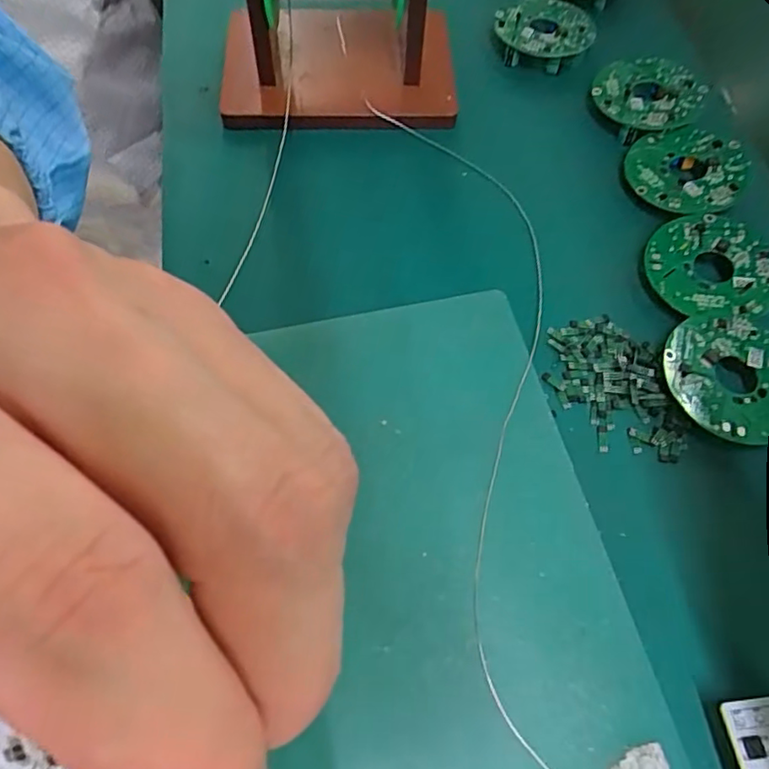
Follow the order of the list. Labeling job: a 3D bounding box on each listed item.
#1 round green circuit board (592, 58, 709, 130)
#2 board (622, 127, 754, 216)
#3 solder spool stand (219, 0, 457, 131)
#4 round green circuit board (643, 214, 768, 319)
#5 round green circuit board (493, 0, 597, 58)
[{"bbox_3d":[0.158,-0.174,0.354,0.061,0.008,0.055,40,68,16],"label":"round green circuit board"},{"bbox_3d":[0.167,-0.119,0.325,0.060,0.005,0.059,1,63,-3],"label":"board"},{"bbox_3d":[-0.026,-0.207,0.332,0.138,0.098,0.085,3,63,-2],"label":"solder spool stand"},{"bbox_3d":[0.165,-0.060,0.295,0.063,0.004,0.060,1,63,-3],"label":"round green circuit board"},{"bbox_3d":[0.104,-0.235,0.389,0.058,0.018,0.057,1,63,-3],"label":"round green circuit board"}]

